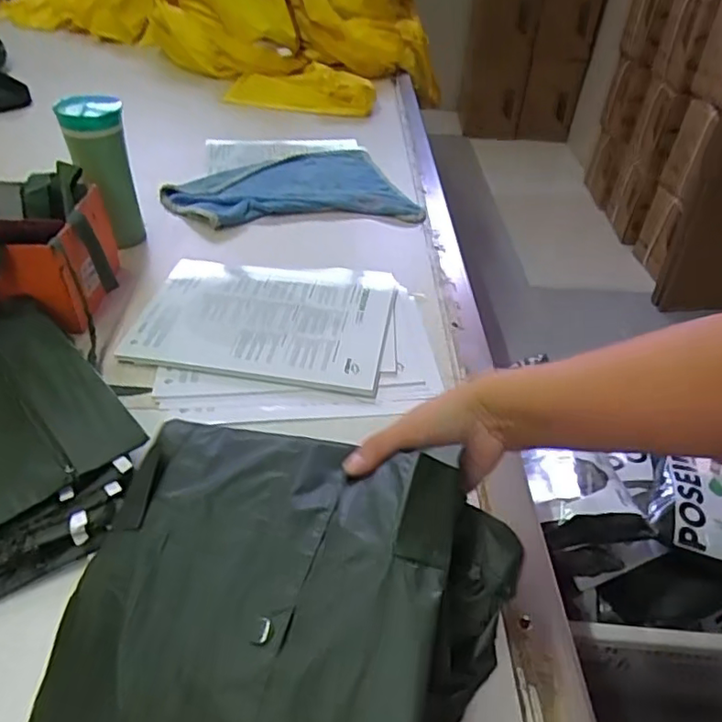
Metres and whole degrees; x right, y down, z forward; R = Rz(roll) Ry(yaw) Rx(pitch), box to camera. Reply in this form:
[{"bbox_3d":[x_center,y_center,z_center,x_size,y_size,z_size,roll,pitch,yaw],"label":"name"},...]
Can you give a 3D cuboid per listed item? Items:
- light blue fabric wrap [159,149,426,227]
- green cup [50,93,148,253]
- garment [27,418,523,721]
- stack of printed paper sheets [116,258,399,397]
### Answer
[{"bbox_3d":[-0.117,-0.286,0.955,0.374,0.026,0.233,-5,41,-10],"label":"light blue fabric wrap"},{"bbox_3d":[-0.320,-0.232,0.748,0.067,0.174,0.063,2,41,-2],"label":"green cup"},{"bbox_3d":[-0.055,0.174,0.347,0.242,0.079,0.276,6,51,19],"label":"garment"},{"bbox_3d":[-0.110,-0.055,0.700,0.279,0.015,0.211,7,41,4],"label":"stack of printed paper sheets"}]

